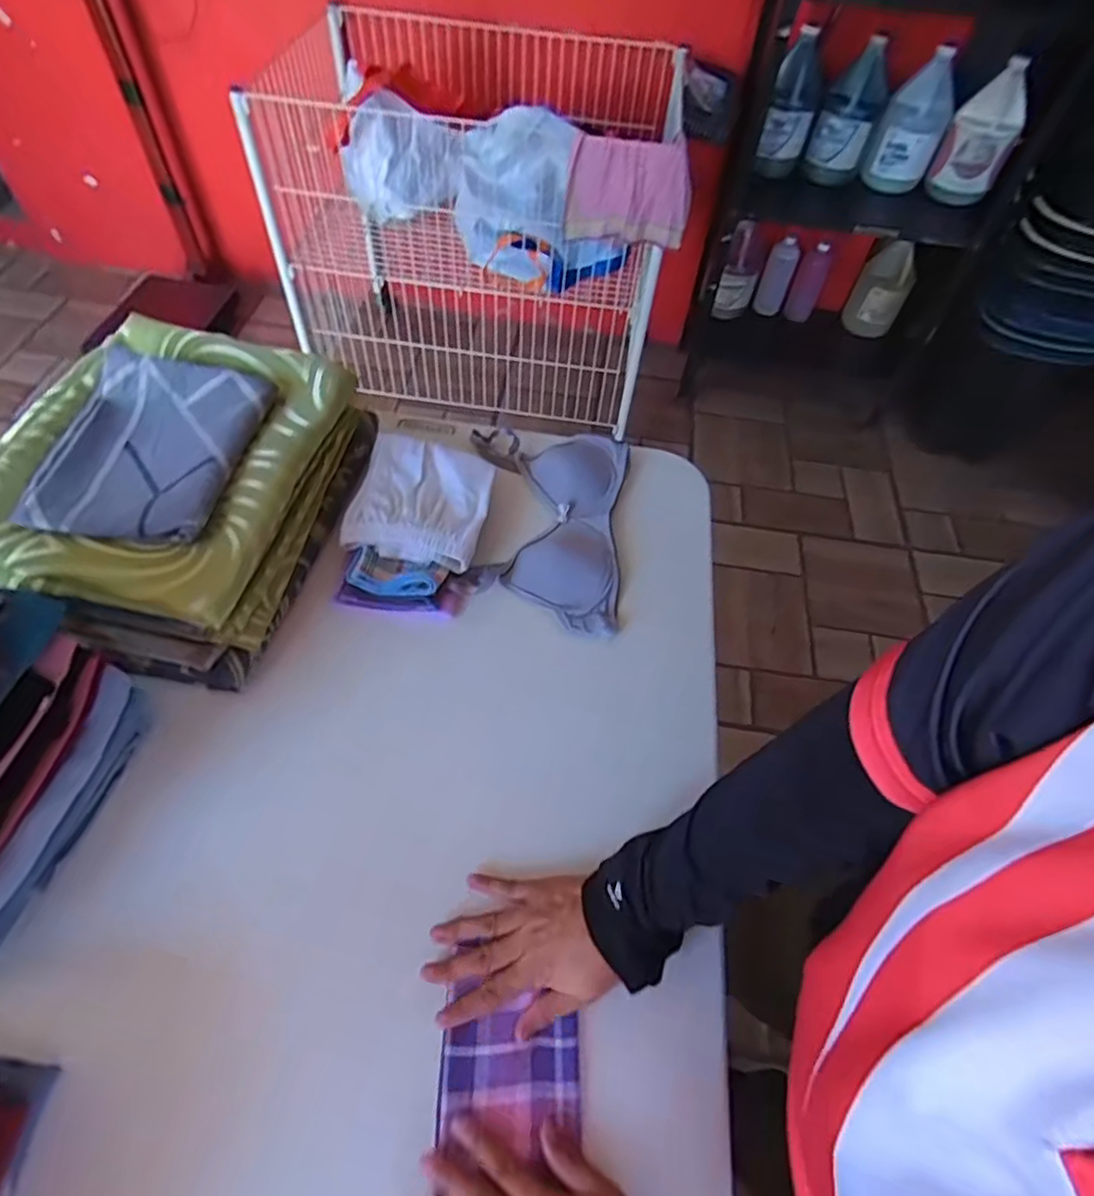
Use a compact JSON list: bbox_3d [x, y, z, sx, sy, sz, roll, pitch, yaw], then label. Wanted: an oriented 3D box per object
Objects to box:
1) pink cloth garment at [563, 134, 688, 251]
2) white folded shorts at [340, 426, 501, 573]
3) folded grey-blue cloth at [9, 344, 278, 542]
[{"bbox_3d":[0.168,-0.807,1.278,0.243,0.216,0.026,4,71,-3],"label":"pink cloth garment"},{"bbox_3d":[-0.138,-0.112,0.711,0.142,0.025,0.157,10,56,2],"label":"white folded shorts"},{"bbox_3d":[-0.378,-0.151,0.616,0.166,0.039,0.209,6,55,-1],"label":"folded grey-blue cloth"}]

